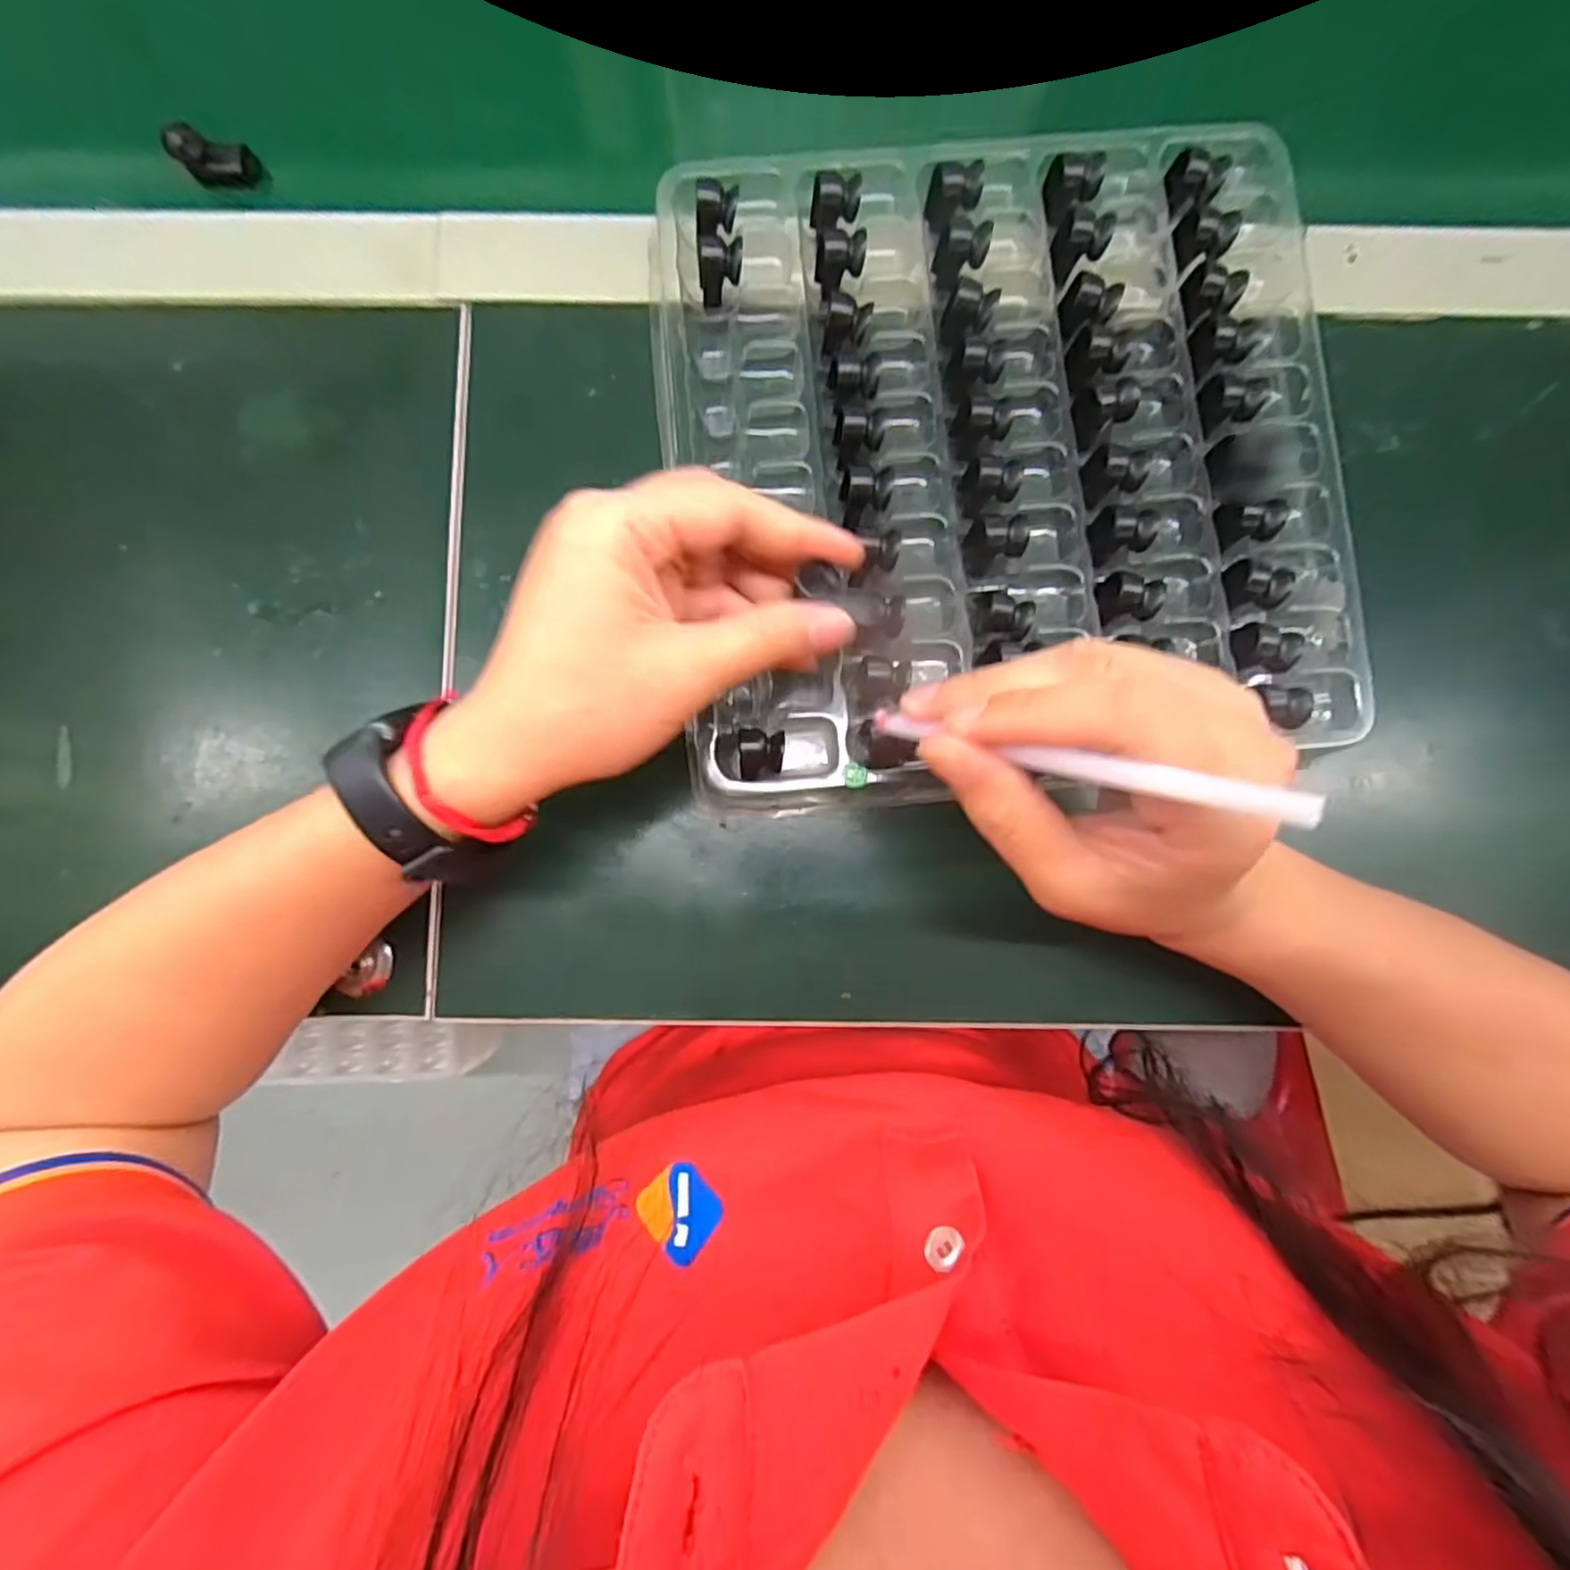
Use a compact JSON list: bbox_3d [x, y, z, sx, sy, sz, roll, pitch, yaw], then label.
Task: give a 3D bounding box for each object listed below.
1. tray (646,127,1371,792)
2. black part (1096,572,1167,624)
[{"bbox_3d":[0.084,-0.133,0.275,0.251,0.023,0.243,-7,87,2],"label":"tray"},{"bbox_3d":[0.131,-0.072,0.265,0.022,0.011,0.020,-2,84,0],"label":"black part"}]

